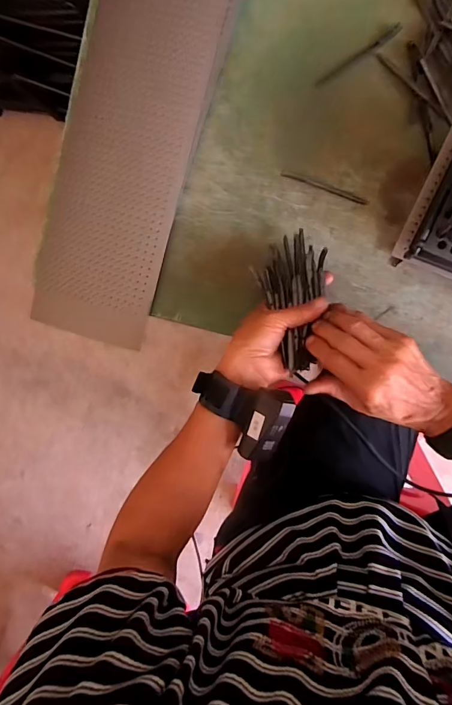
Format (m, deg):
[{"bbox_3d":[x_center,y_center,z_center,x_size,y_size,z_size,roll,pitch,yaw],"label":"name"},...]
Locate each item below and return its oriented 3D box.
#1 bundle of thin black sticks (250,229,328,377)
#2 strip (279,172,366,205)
[{"bbox_3d":[0.065,-0.056,0.421,0.069,0.026,0.144,-1,78,8],"label":"bundle of thin black sticks"},{"bbox_3d":[0.108,-0.181,0.457,0.097,0.004,0.006,24,96,6],"label":"strip"}]

